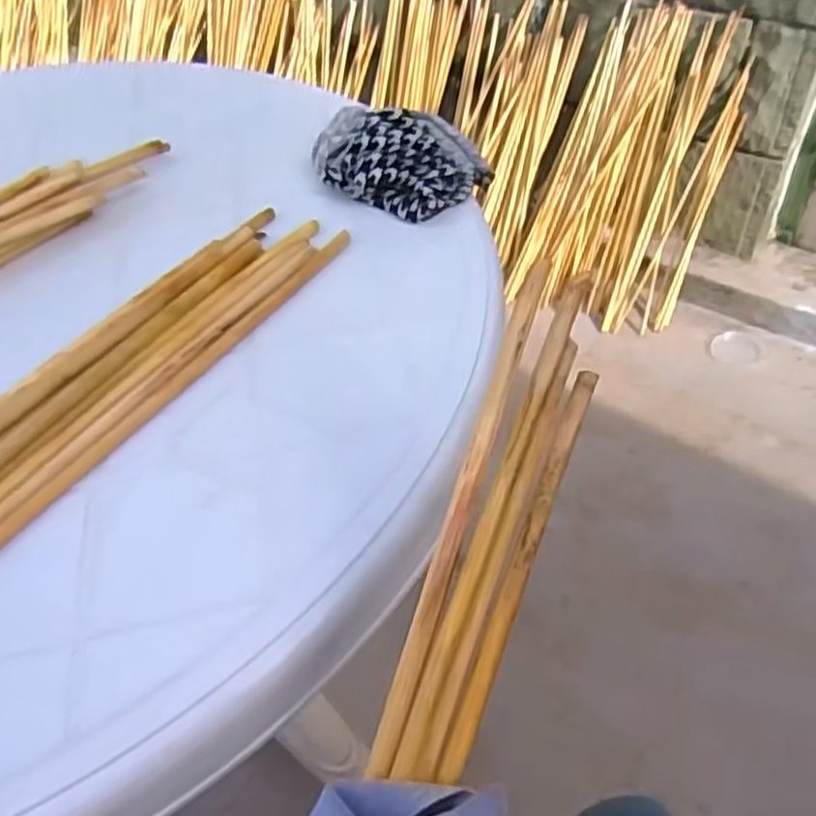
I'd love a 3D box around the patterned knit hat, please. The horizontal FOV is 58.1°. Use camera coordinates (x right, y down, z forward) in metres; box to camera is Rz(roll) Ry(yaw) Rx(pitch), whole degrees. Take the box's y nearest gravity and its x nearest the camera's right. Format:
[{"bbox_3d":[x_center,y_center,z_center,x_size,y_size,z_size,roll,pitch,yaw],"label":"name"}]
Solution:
[{"bbox_3d":[-0.012,-0.227,0.652,0.149,0.051,0.123,19,51,20],"label":"patterned knit hat"}]

